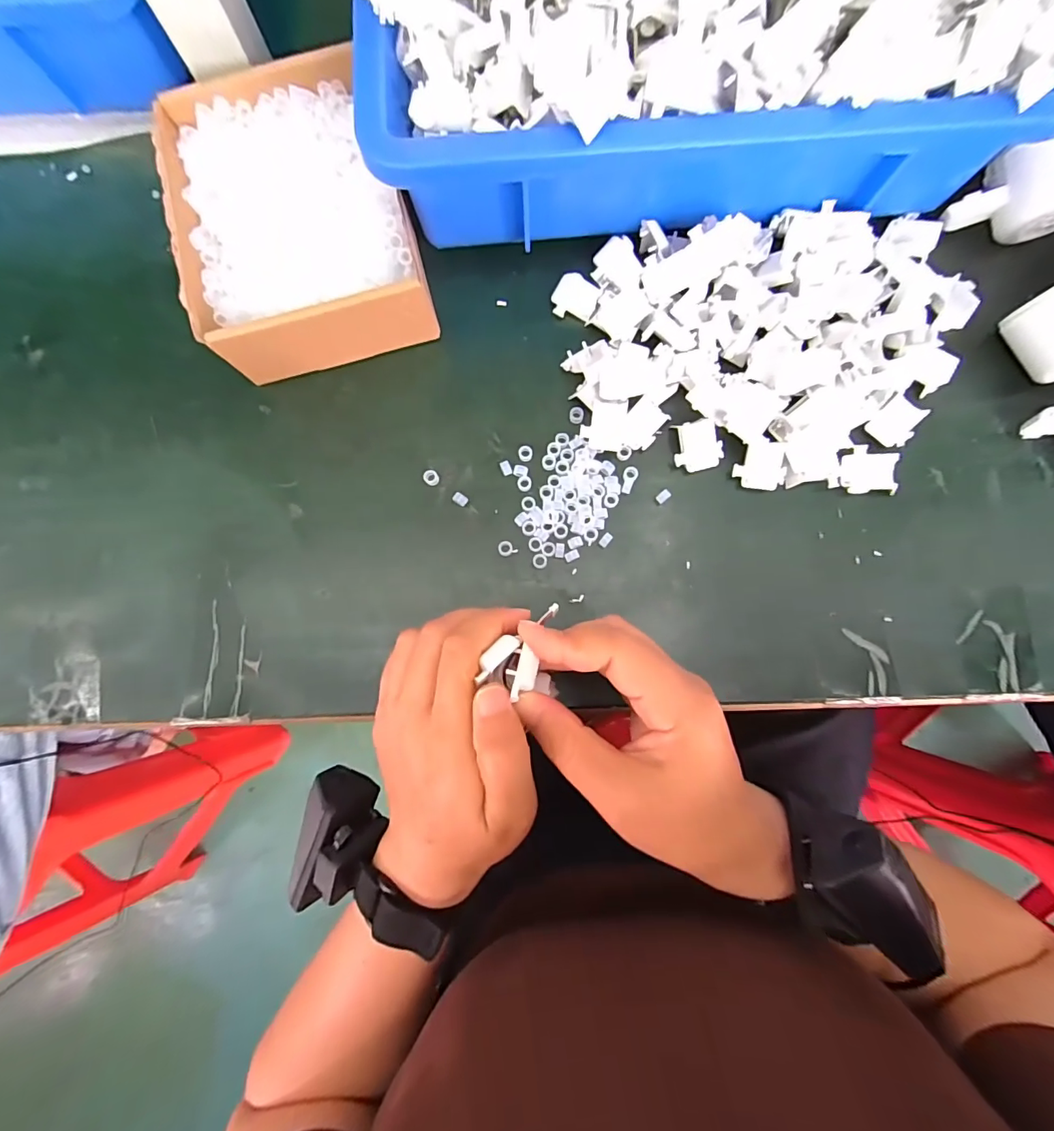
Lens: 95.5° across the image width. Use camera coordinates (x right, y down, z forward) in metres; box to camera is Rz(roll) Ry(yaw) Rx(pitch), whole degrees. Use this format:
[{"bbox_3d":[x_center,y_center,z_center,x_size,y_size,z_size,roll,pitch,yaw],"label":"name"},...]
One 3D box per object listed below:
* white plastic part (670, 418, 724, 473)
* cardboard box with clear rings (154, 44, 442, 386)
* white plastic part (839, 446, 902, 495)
[{"bbox_3d":[0.106,-0.076,0.299,0.029,0.006,0.032,-9,83,0],"label":"white plastic part"},{"bbox_3d":[-0.142,-0.219,0.305,0.137,0.054,0.178,-12,83,0],"label":"cardboard box with clear rings"},{"bbox_3d":[0.210,-0.058,0.293,0.032,0.009,0.029,-2,84,1],"label":"white plastic part"}]

